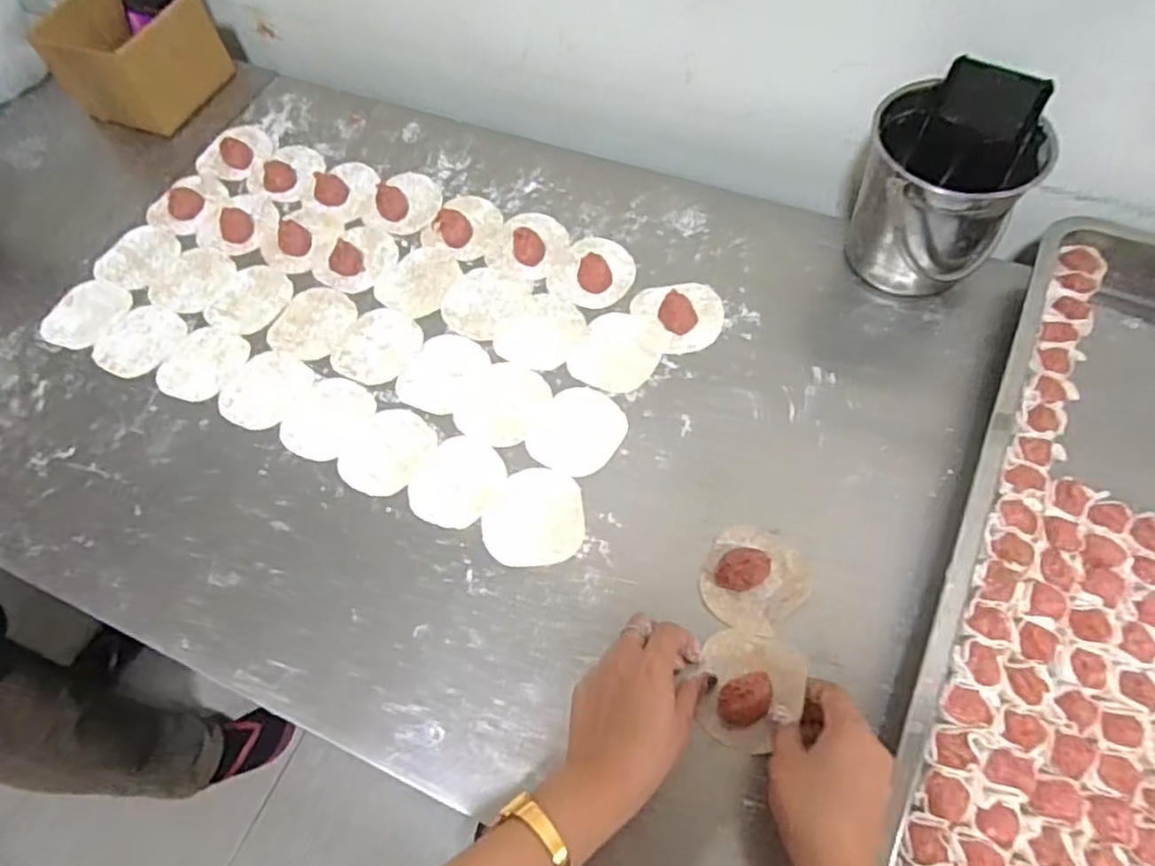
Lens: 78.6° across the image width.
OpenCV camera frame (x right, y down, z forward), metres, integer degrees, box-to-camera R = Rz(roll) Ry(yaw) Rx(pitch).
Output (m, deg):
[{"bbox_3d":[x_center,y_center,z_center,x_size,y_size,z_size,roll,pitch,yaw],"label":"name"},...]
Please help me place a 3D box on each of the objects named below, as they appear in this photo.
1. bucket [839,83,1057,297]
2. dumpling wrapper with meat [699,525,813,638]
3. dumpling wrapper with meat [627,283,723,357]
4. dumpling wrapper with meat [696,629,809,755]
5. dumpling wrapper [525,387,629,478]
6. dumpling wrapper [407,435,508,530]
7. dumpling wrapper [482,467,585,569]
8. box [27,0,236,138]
[{"bbox_3d":[0.307,-0.197,0.609,0.123,0.136,0.128,-1,63,2],"label":"bucket"},{"bbox_3d":[0.130,0.107,0.523,0.073,0.021,0.076,-1,63,2],"label":"dumpling wrapper with meat"},{"bbox_3d":[0.094,-0.110,0.644,0.081,0.019,0.076,-1,63,2],"label":"dumpling wrapper with meat"},{"bbox_3d":[0.118,0.175,0.482,0.064,0.024,0.077,14,64,9],"label":"dumpling wrapper with meat"},{"bbox_3d":[0.002,-0.002,0.600,0.071,0.004,0.081,27,67,15],"label":"dumpling wrapper"},{"bbox_3d":[-0.100,0.039,0.585,0.069,0.004,0.079,26,66,15],"label":"dumpling wrapper"},{"bbox_3d":[-0.035,0.066,0.565,0.079,0.004,0.081,-1,63,2],"label":"dumpling wrapper"},{"bbox_3d":[-0.515,-0.441,0.818,0.157,0.098,0.145,27,67,15],"label":"box"}]

